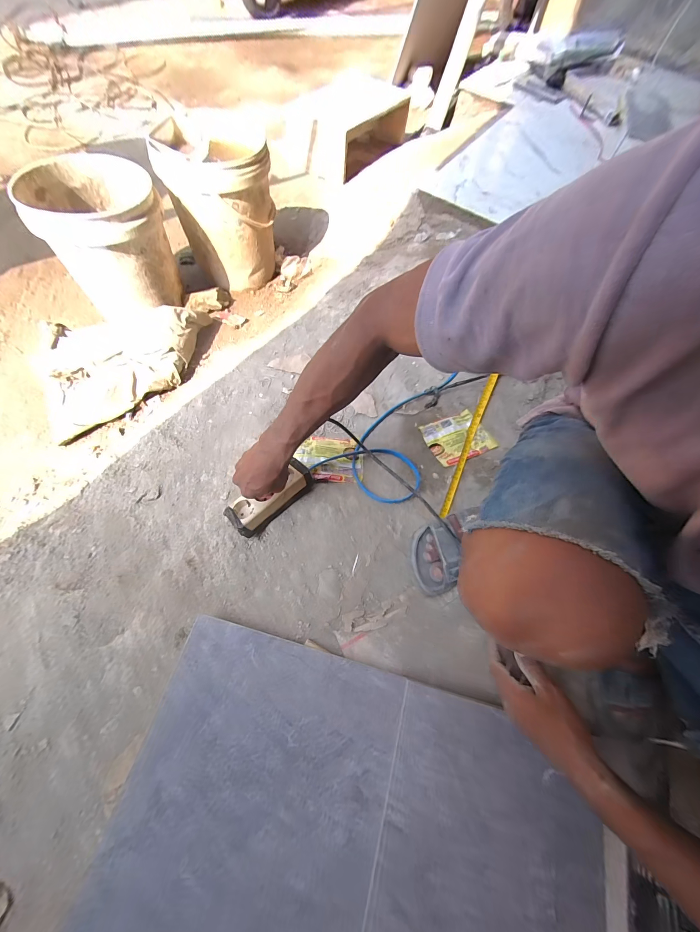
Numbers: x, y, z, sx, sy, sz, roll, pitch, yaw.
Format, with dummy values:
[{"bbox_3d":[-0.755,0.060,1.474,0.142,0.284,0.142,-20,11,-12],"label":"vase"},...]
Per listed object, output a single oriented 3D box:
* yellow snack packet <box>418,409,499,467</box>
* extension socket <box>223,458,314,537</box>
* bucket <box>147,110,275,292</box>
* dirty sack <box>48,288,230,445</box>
[{"bbox_3d":[0.237,-0.066,0.707,0.136,0.011,0.113,-20,69,-15],"label":"yellow snack packet"},{"bbox_3d":[-0.137,0.054,0.562,0.155,0.038,0.064,-36,69,-17],"label":"extension socket"},{"bbox_3d":[-0.400,-0.809,1.015,0.295,0.350,0.286,-13,67,-12],"label":"bucket"},{"bbox_3d":[-0.593,-0.353,0.913,0.617,0.105,0.299,-38,74,-21],"label":"dirty sack"}]

